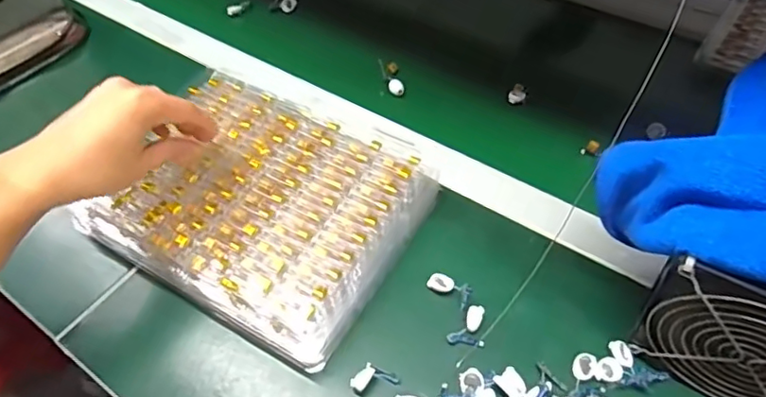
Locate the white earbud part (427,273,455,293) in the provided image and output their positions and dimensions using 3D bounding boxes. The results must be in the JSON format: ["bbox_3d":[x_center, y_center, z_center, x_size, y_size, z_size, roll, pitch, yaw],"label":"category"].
[{"bbox_3d":[0.046,0.066,0.447,0.020,0.007,0.014,13,54,14],"label":"white earbud part"}]

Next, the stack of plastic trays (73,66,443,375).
[{"bbox_3d":[-0.106,-0.002,0.490,0.258,0.041,0.204,24,57,21],"label":"stack of plastic trays"}]

